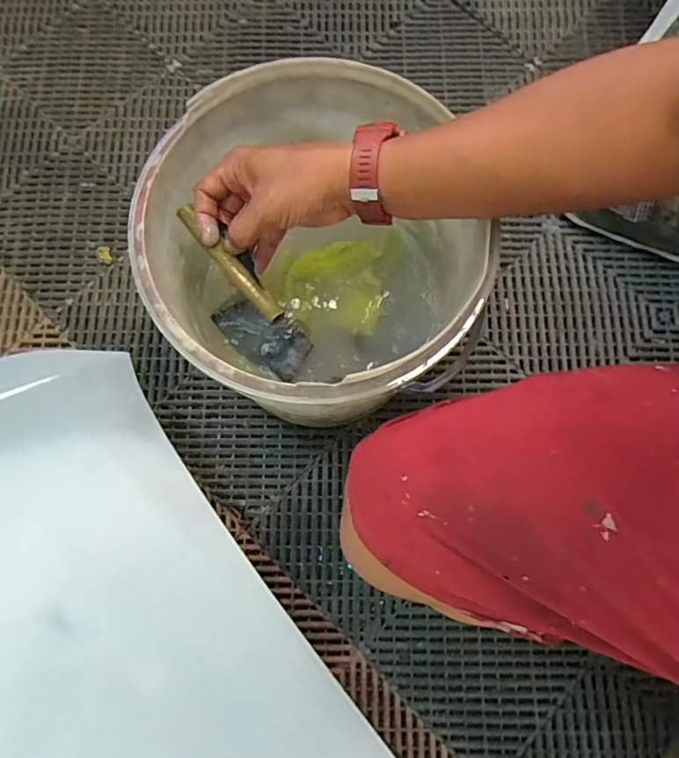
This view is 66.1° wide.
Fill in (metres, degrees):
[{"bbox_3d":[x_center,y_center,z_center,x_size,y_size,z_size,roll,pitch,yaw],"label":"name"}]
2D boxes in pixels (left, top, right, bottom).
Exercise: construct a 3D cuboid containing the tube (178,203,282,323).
[{"bbox_3d":[-0.097,-0.101,0.455,0.017,0.015,0.139,-40,75,-9],"label":"tube"}]

